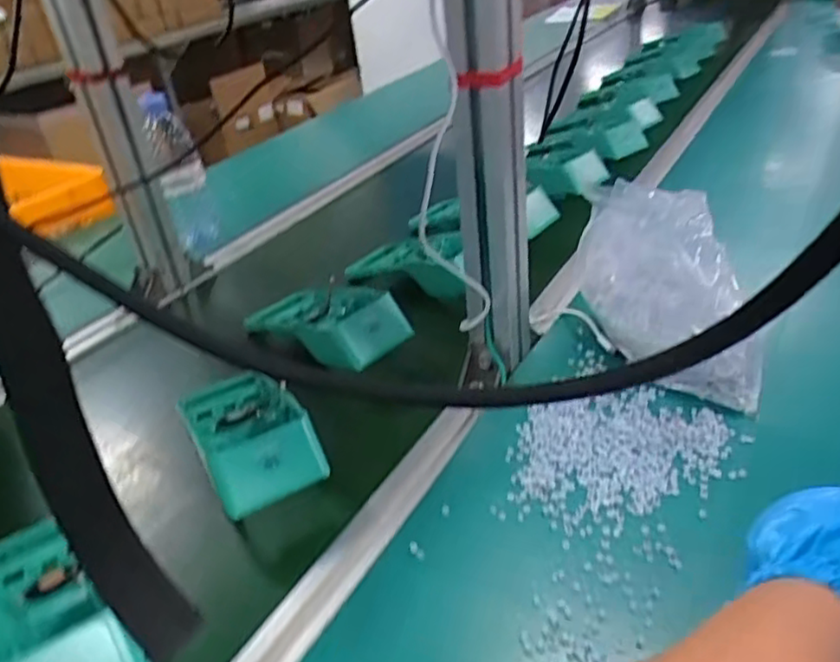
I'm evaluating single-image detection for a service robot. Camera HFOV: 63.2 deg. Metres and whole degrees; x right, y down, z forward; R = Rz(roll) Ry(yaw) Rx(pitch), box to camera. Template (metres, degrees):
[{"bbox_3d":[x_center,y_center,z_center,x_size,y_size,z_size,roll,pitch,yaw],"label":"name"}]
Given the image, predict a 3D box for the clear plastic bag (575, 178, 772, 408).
[{"bbox_3d":[0.202,-0.041,0.576,0.070,0.141,0.183,-16,34,-14],"label":"clear plastic bag"}]

